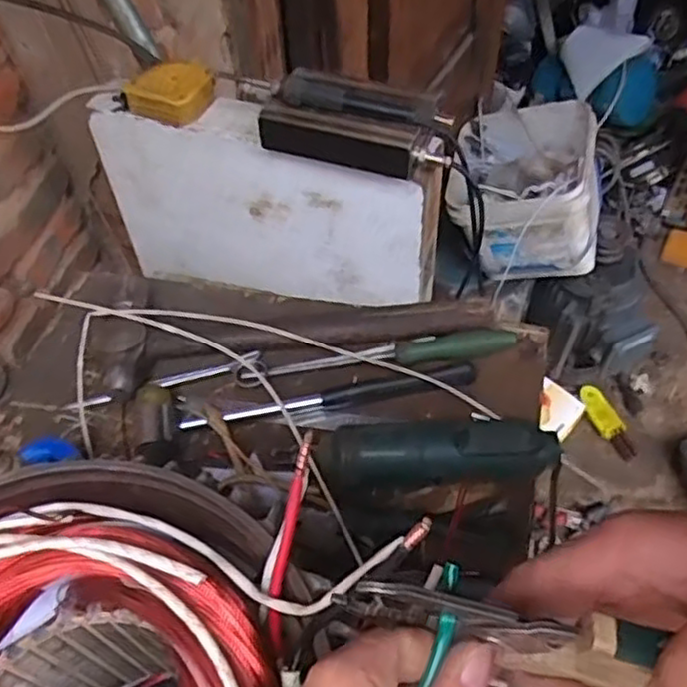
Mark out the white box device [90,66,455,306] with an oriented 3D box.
[{"bbox_3d":[-0.079,-0.157,0.747,0.366,0.264,0.078,15,56,14],"label":"white box device"}]

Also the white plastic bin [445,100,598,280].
[{"bbox_3d":[0.310,-0.258,1.222,0.243,0.205,0.218,7,55,8],"label":"white plastic bin"}]

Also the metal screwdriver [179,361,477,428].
[{"bbox_3d":[-0.011,0.047,0.610,0.252,0.023,0.021,-10,54,-3],"label":"metal screwdriver"}]

